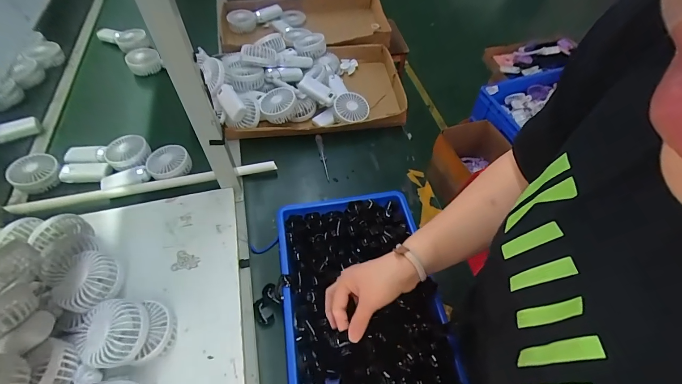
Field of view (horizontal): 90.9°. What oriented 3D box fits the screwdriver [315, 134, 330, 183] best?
[{"bbox_3d":[-0.042,-0.082,0.792,0.014,0.018,0.138,-10,55,-7],"label":"screwdriver"}]

